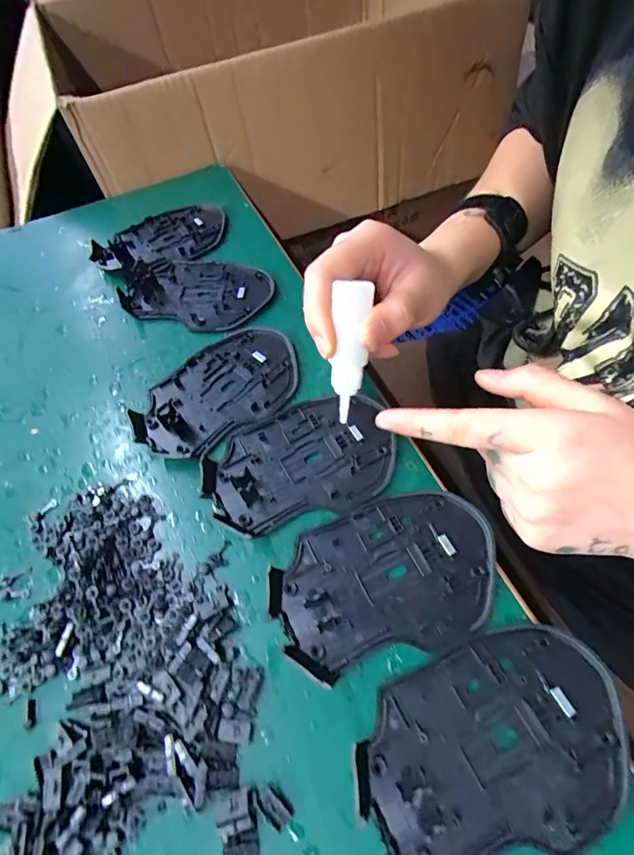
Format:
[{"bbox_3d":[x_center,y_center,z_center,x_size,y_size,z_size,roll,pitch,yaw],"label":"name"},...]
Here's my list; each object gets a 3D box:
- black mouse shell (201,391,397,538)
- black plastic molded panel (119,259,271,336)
[{"bbox_3d":[-0.008,0.018,0.238,0.111,0.008,0.071,-23,61,-9],"label":"black mouse shell"},{"bbox_3d":[-0.094,-0.108,0.318,0.114,0.008,0.074,16,62,13],"label":"black plastic molded panel"}]

